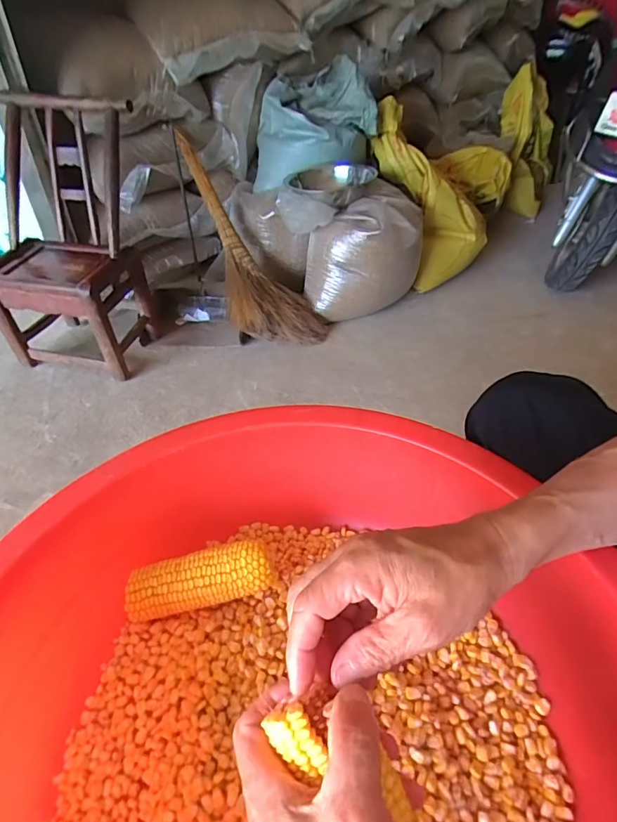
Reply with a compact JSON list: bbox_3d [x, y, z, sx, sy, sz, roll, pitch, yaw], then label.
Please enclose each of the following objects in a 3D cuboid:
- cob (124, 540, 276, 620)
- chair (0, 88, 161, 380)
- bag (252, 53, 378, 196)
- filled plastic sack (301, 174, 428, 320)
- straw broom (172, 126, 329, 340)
[{"bbox_3d":[-0.105,0.160,0.431,0.135,0.035,0.043,-6,41,-8],"label":"cob"},{"bbox_3d":[-0.646,-0.444,1.207,0.369,0.631,0.349,6,42,9],"label":"chair"},{"bbox_3d":[0.015,-0.917,1.464,0.401,0.334,0.155,1,41,0],"label":"bag"},{"bbox_3d":[0.188,-0.525,1.487,0.344,0.367,0.337,9,43,12],"label":"filled plastic sack"},{"bbox_3d":[-0.235,-0.528,1.435,0.259,0.133,0.781,-29,88,-27],"label":"straw broom"}]

